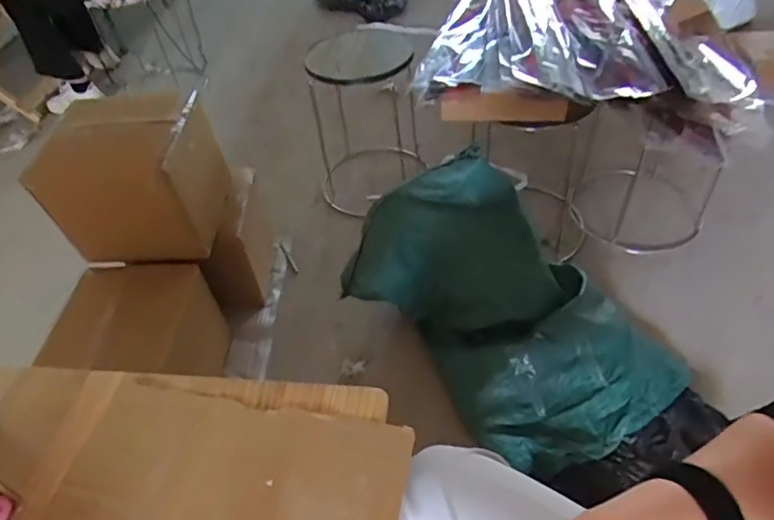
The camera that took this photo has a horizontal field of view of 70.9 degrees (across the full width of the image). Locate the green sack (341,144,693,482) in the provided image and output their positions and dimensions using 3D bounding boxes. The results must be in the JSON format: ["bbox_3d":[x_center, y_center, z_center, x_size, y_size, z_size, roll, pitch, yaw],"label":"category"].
[{"bbox_3d":[0.249,0.080,1.079,0.397,0.312,0.598,-34,52,-23],"label":"green sack"}]

